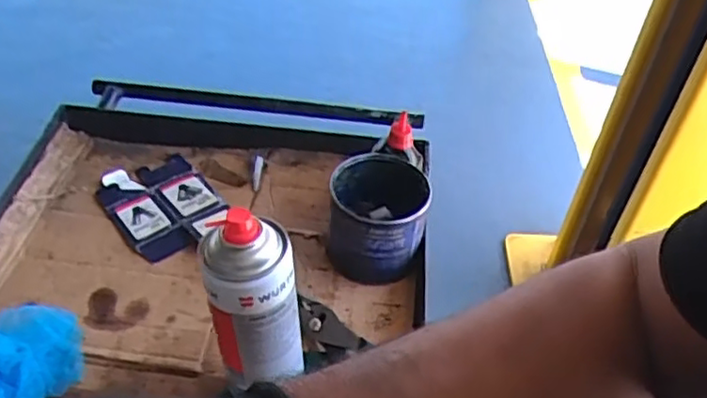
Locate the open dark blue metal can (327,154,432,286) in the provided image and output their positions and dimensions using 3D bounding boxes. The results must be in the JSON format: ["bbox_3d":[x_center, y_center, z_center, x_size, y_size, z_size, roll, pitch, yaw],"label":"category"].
[{"bbox_3d":[0.024,0.020,0.702,0.095,0.112,0.103,2,44,-2],"label":"open dark blue metal can"}]

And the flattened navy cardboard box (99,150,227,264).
[{"bbox_3d":[-0.216,0.000,0.765,0.110,0.018,0.149,-29,53,-29],"label":"flattened navy cardboard box"}]

